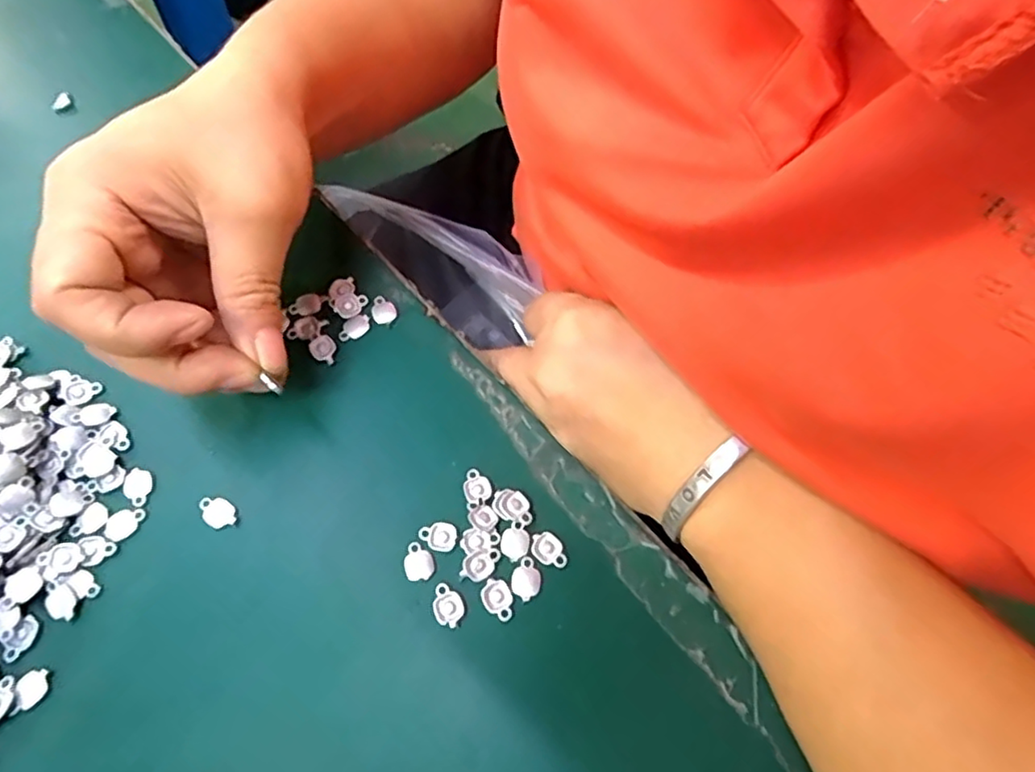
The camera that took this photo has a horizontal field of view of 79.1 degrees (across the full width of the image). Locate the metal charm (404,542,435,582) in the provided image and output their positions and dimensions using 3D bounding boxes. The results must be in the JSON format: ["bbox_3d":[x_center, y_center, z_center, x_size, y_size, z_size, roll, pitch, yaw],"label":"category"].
[{"bbox_3d":[-0.034,0.060,0.216,0.009,0.004,0.013,-16,66,-9],"label":"metal charm"}]

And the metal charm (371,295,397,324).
[{"bbox_3d":[-0.055,-0.032,0.259,0.010,0.004,0.013,-12,66,-8],"label":"metal charm"}]

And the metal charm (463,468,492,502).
[{"bbox_3d":[-0.015,0.036,0.227,0.010,0.004,0.012,-17,67,-10],"label":"metal charm"}]

